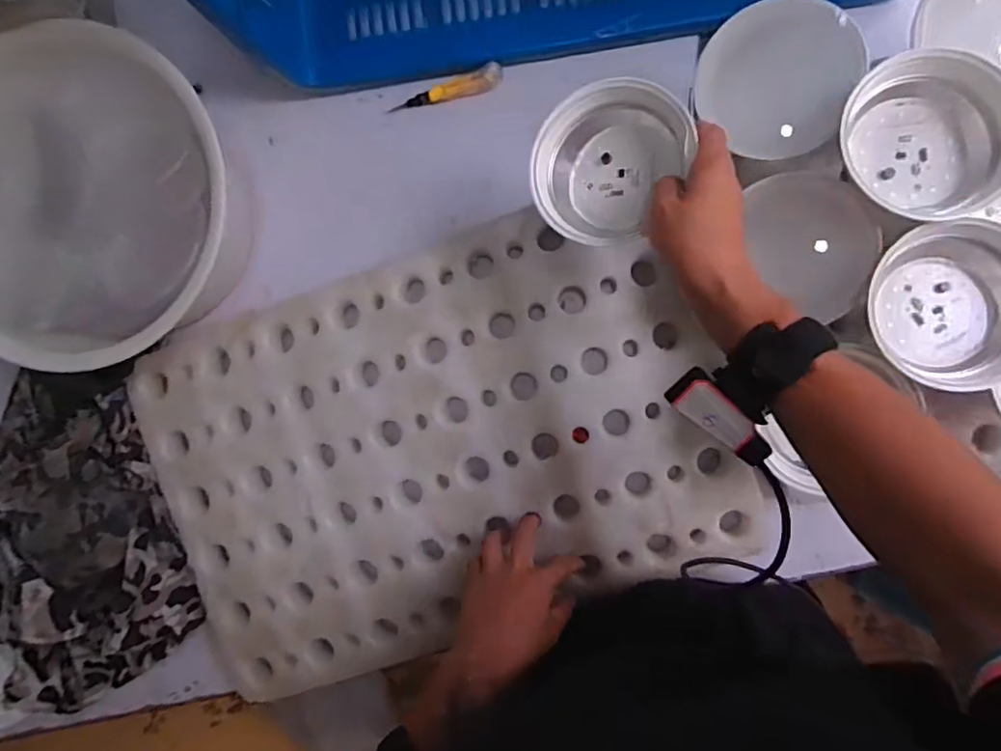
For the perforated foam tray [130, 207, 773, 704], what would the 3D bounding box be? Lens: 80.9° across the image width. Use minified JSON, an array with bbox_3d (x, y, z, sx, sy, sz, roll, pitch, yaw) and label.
[{"bbox_3d":[-0.062,0.071,0.562,0.525,0.040,0.358,-20,91,9],"label":"perforated foam tray"}]

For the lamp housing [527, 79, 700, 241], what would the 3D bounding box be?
[{"bbox_3d":[0.080,-0.153,0.426,0.116,0.048,0.105,-18,80,19],"label":"lamp housing"}]

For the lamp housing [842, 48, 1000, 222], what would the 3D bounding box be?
[{"bbox_3d":[0.293,-0.162,0.408,0.105,0.045,0.113,-19,91,9],"label":"lamp housing"}]

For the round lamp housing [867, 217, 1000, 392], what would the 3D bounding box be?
[{"bbox_3d":[0.314,-0.049,0.412,0.108,0.040,0.112,-5,93,9],"label":"round lamp housing"}]

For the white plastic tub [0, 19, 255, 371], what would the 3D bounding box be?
[{"bbox_3d":[-0.366,-0.139,0.552,0.271,0.138,0.250,1,94,9],"label":"white plastic tub"}]

